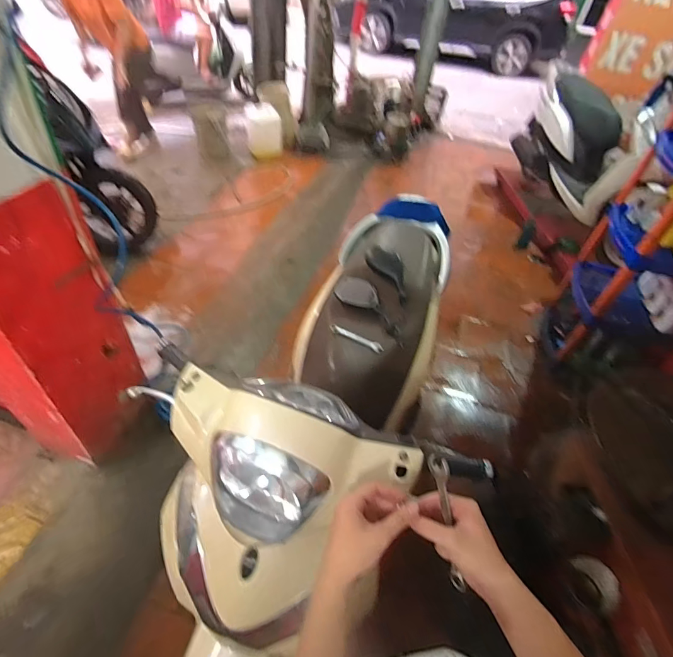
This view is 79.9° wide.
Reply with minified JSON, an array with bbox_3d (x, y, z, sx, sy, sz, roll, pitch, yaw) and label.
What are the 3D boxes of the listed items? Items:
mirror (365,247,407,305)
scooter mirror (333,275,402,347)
[{"bbox_3d":[0.174,-0.182,1.282,0.087,0.047,0.224,-22,68,-25],"label":"mirror"},{"bbox_3d":[0.110,-0.059,1.204,0.275,0.061,0.077,45,55,11],"label":"scooter mirror"}]

